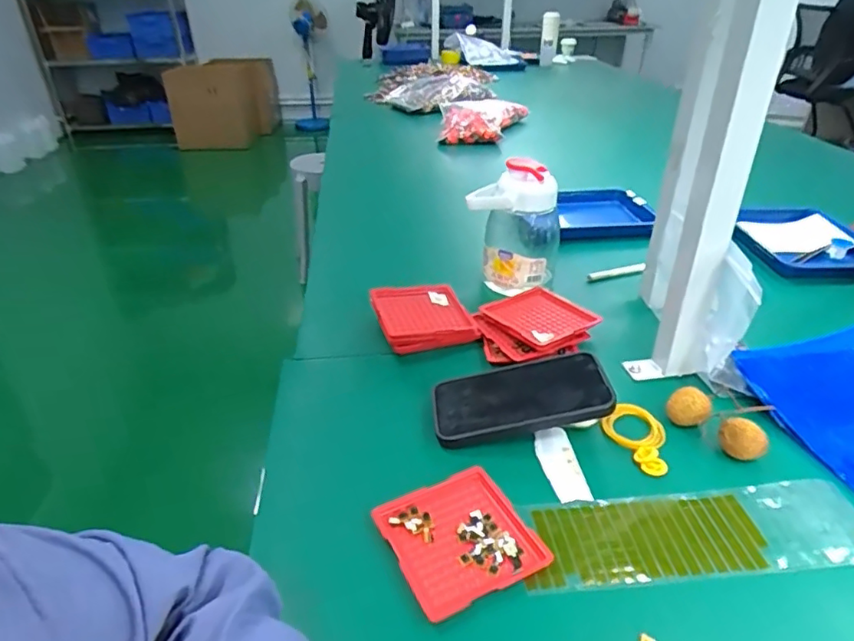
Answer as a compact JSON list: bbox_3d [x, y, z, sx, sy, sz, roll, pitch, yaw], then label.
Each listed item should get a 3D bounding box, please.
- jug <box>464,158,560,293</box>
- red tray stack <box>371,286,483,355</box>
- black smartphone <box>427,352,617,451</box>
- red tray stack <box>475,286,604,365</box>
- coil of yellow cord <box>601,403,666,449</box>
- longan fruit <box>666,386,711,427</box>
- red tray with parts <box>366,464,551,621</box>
[{"bbox_3d":[0.107,-0.108,0.702,0.111,0.166,0.074,9,33,15],"label":"jug"},{"bbox_3d":[-0.006,-0.004,0.640,0.104,0.035,0.100,-8,33,-12],"label":"red tray stack"},{"bbox_3d":[0.085,0.069,0.513,0.155,0.014,0.081,-11,38,5],"label":"black smartphone"},{"bbox_3d":[0.117,0.005,0.624,0.120,0.028,0.103,-12,34,-18],"label":"red tray stack"},{"bbox_3d":[0.193,0.097,0.512,0.050,0.015,0.048,0,32,0],"label":"coil of yellow cord"},{"bbox_3d":[0.240,0.084,0.515,0.034,0.038,0.028,19,37,27],"label":"longan fruit"},{"bbox_3d":[0.025,0.159,0.414,0.101,0.006,0.098,-16,35,-24],"label":"red tray with parts"}]

